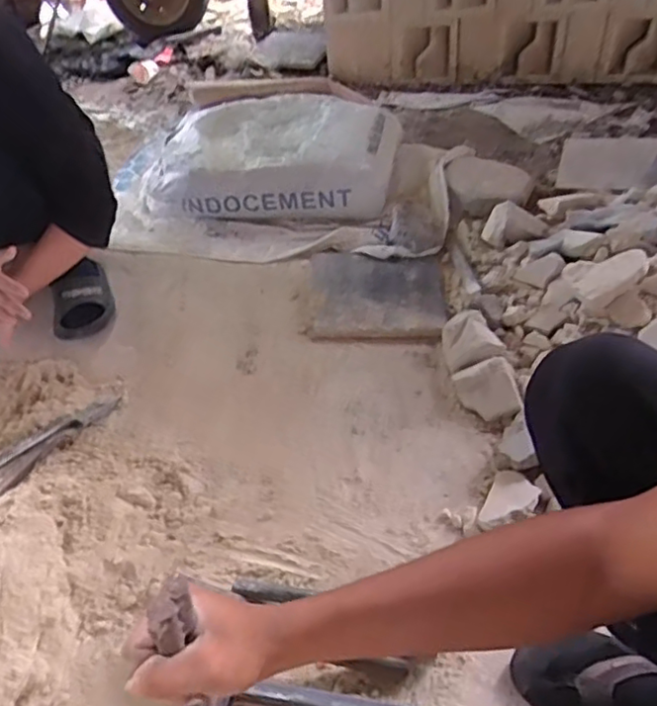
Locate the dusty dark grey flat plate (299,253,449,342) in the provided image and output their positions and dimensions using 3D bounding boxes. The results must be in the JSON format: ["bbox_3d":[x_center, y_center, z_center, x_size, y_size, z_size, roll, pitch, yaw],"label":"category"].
[{"bbox_3d":[0.089,-0.120,1.229,0.261,0.013,0.256,0,45,4],"label":"dusty dark grey flat plate"}]

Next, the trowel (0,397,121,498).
[{"bbox_3d":[-0.413,0.140,0.937,0.070,0.030,0.294,13,27,17],"label":"trowel"}]

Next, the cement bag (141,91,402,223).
[{"bbox_3d":[-0.127,-0.471,1.509,0.584,0.152,0.363,-2,47,7],"label":"cement bag"}]

